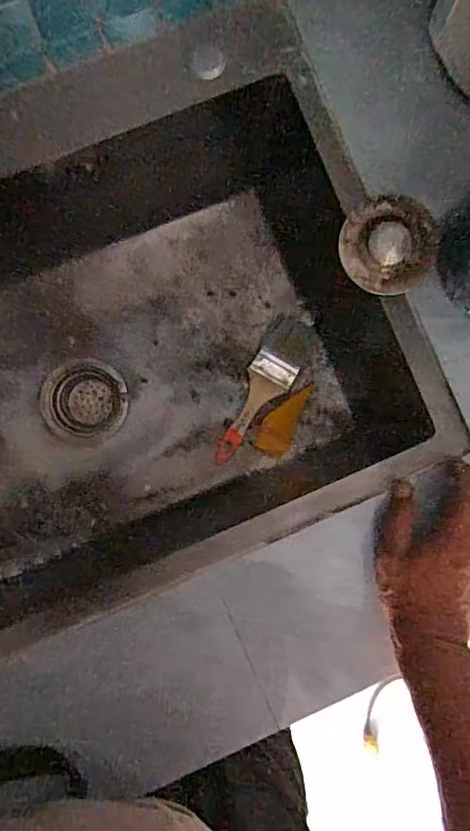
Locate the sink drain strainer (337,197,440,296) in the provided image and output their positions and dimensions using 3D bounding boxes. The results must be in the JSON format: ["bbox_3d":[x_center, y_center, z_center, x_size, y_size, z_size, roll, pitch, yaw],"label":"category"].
[{"bbox_3d":[0.134,-0.147,0.458,0.079,0.015,0.083,-20,90,-4],"label":"sink drain strainer"}]

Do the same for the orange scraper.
[{"bbox_3d":[0.062,0.003,0.662,0.041,0.006,0.097,26,87,-3],"label":"orange scraper"}]

